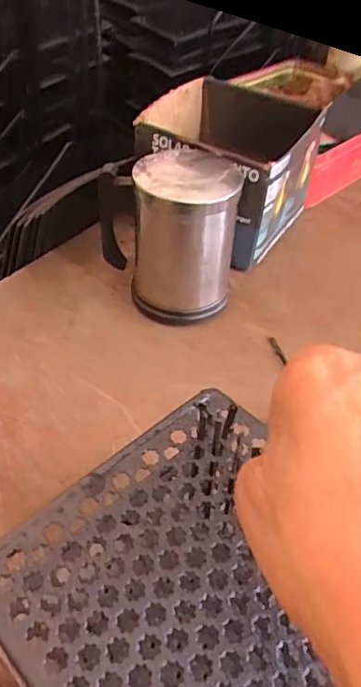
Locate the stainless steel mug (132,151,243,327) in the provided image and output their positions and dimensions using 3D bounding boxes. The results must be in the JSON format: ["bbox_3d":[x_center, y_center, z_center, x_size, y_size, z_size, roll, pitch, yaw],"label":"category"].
[{"bbox_3d":[0.002,-0.080,0.437,0.075,0.130,0.069,-2,44,-4],"label":"stainless steel mug"}]

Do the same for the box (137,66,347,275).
[{"bbox_3d":[0.037,-0.160,0.512,0.145,0.109,0.138,23,48,20],"label":"box"}]

